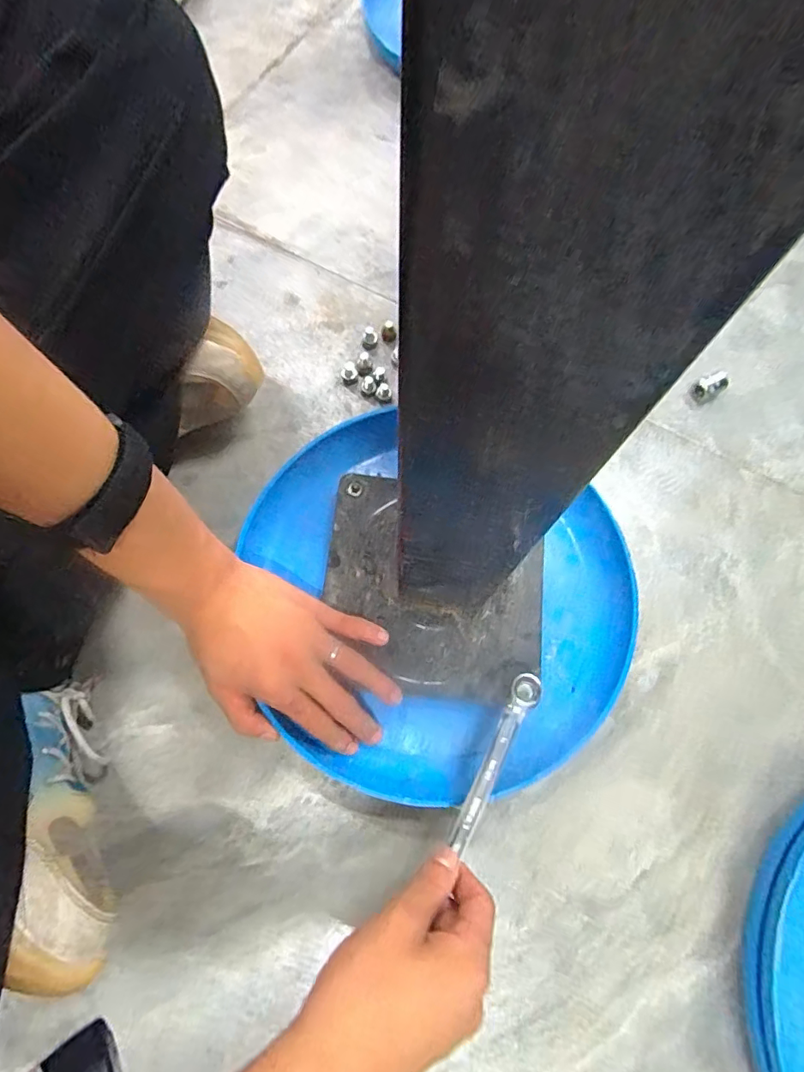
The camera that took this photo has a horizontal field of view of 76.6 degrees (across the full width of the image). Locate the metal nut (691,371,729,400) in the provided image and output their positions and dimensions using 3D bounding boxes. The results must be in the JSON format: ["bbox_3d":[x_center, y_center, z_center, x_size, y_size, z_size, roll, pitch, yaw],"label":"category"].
[{"bbox_3d":[0.282,-0.136,0.468,0.030,0.017,0.015,-22,74,-9],"label":"metal nut"}]

